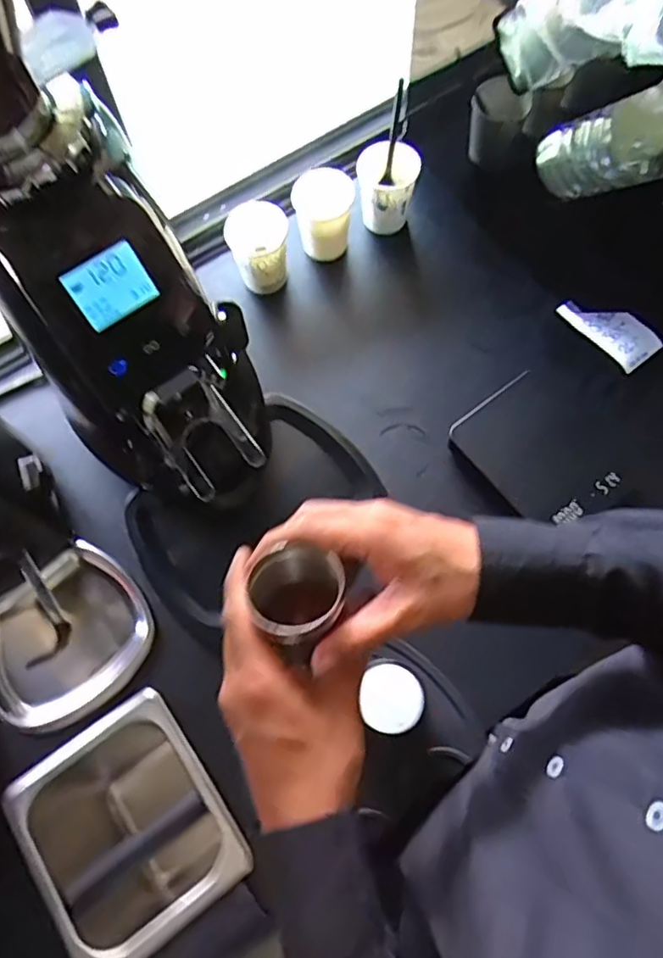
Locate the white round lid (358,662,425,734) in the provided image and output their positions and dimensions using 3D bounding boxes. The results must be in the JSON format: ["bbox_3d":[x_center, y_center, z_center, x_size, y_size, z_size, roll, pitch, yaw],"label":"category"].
[{"bbox_3d":[0.052,0.189,0.525,0.054,0.009,0.054,0,69,1],"label":"white round lid"}]

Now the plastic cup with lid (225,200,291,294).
[{"bbox_3d":[-0.081,-0.255,0.691,0.065,0.100,0.061,0,69,1],"label":"plastic cup with lid"}]

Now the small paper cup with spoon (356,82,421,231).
[{"bbox_3d":[0.064,-0.356,0.695,0.066,0.123,0.089,3,69,2],"label":"small paper cup with spoon"}]

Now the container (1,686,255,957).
[{"bbox_3d":[-0.183,0.327,0.589,0.169,0.154,0.184,-37,73,-12],"label":"container"}]

